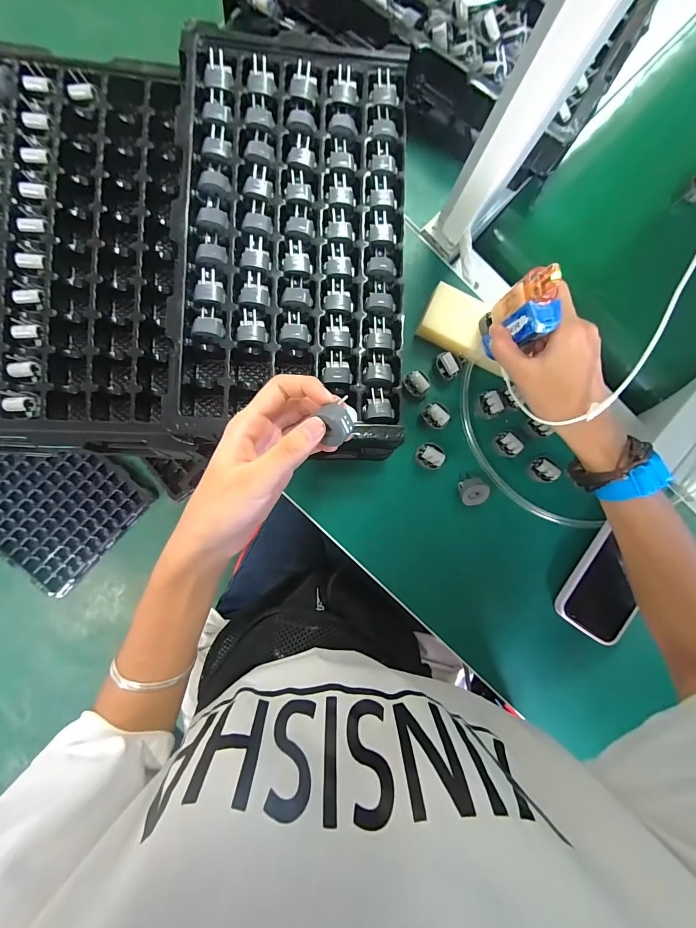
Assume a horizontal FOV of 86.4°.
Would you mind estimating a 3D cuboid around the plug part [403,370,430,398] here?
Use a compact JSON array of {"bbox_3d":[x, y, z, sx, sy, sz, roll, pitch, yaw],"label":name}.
[{"bbox_3d":[0.070,-0.081,0.376,0.024,0.021,0.027,-34,91,-8],"label":"plug part"}]

